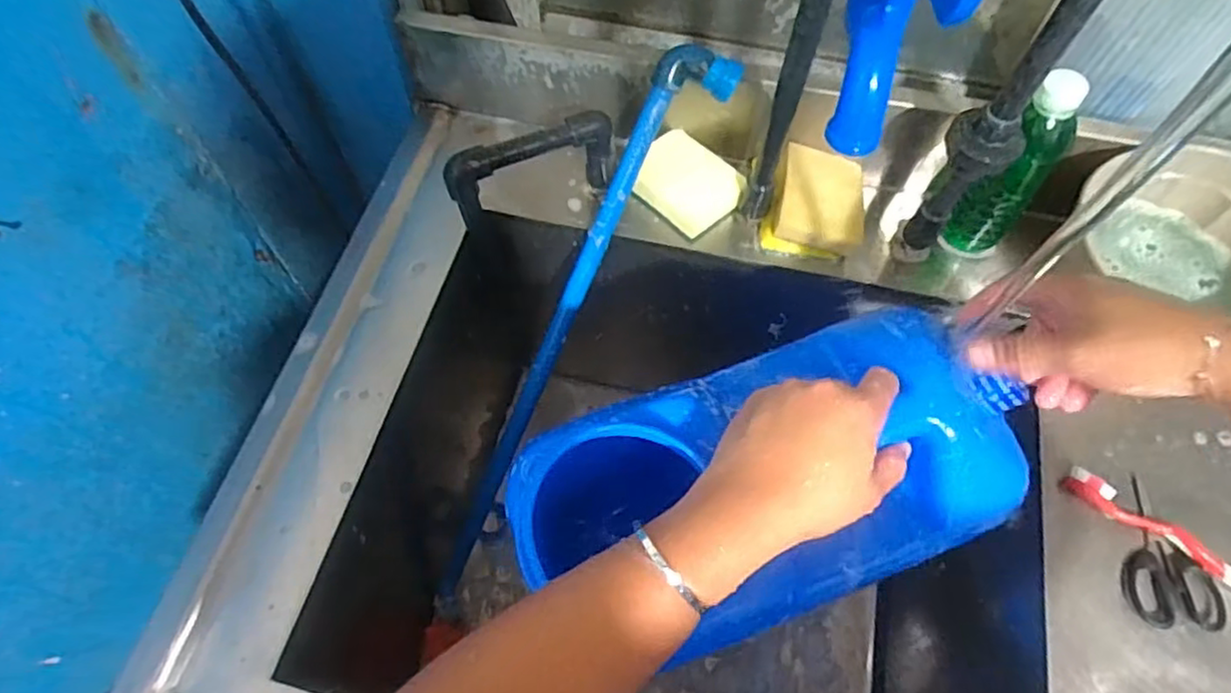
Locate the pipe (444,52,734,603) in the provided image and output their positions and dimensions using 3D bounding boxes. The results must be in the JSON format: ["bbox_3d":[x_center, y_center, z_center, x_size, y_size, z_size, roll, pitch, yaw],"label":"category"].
[{"bbox_3d":[-0.054,0.012,0.660,0.073,0.032,0.610,30,107,15],"label":"pipe"}]

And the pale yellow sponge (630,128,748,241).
[{"bbox_3d":[0.068,-0.156,0.641,0.098,0.020,0.077,40,86,6],"label":"pale yellow sponge"}]

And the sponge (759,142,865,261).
[{"bbox_3d":[0.186,-0.134,0.619,0.092,0.042,0.097,17,63,9],"label":"sponge"}]

